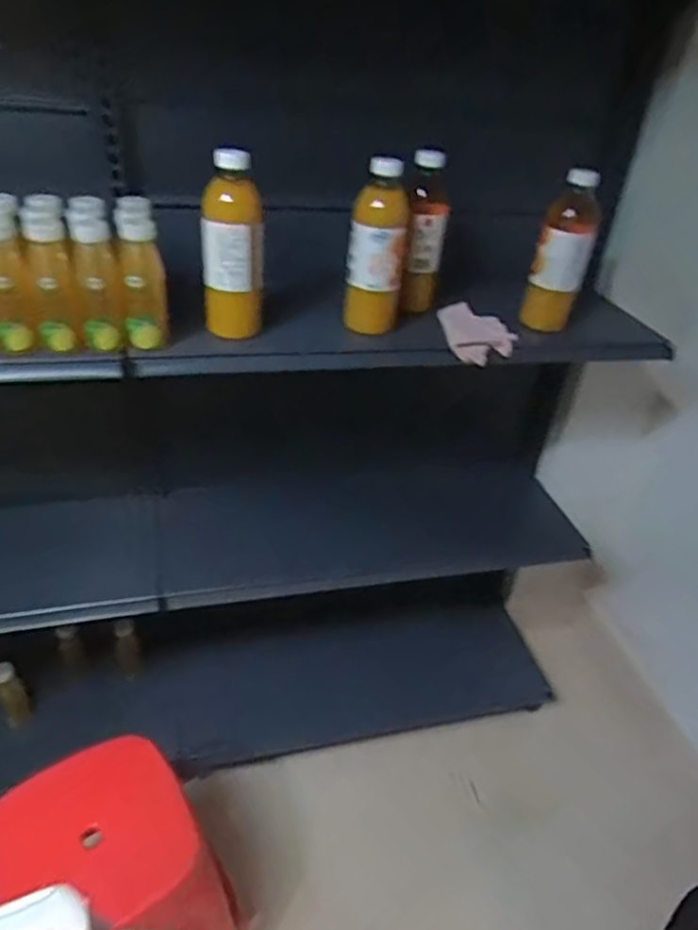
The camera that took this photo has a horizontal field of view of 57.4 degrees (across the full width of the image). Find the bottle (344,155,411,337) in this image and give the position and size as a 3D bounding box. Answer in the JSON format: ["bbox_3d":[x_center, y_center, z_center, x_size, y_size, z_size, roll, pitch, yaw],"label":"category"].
[{"bbox_3d":[0.040,-0.310,0.949,0.093,0.249,0.080,-2,37,-1],"label":"bottle"}]

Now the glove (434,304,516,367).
[{"bbox_3d":[0.207,-0.205,1.012,0.113,0.033,0.178,-6,37,-6],"label":"glove"}]

